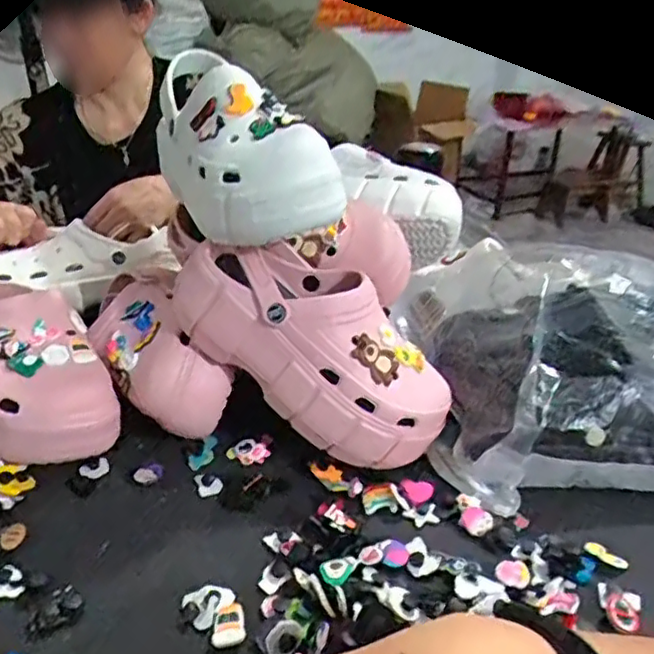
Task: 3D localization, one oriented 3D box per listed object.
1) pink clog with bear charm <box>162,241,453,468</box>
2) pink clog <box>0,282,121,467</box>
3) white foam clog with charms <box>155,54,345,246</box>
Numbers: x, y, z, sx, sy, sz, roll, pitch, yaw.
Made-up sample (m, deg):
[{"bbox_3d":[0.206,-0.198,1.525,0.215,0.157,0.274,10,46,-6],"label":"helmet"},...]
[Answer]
[{"bbox_3d":[-0.011,0.015,0.526,0.251,0.108,0.087,31,30,-2],"label":"pink clog with bear charm"},{"bbox_3d":[-0.286,0.033,0.580,0.111,0.114,0.226,-18,33,-33],"label":"pink clog"},{"bbox_3d":[-0.075,-0.157,0.539,0.106,0.114,0.208,-12,31,-24],"label":"white foam clog with charms"}]

